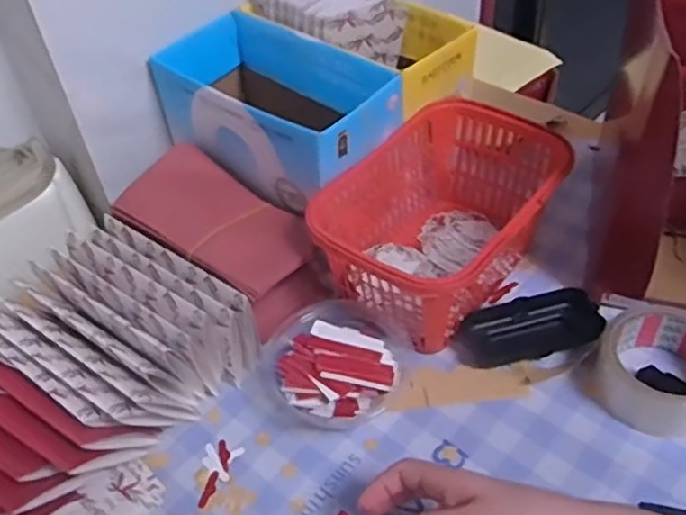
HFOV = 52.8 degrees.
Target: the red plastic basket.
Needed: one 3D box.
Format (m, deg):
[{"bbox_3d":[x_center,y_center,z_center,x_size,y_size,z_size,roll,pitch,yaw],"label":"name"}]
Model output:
[{"bbox_3d":[0.087,-0.028,0.609,0.152,0.111,0.228,32,56,32],"label":"red plastic basket"}]

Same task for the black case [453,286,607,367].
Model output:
[{"bbox_3d":[0.154,0.059,0.583,0.118,0.032,0.044,-9,45,-4],"label":"black case"}]

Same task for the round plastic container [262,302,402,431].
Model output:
[{"bbox_3d":[-0.005,0.086,0.560,0.110,0.037,0.115,-18,46,-12],"label":"round plastic container"}]

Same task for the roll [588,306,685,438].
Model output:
[{"bbox_3d":[0.243,0.086,0.530,0.092,0.042,0.092,-3,45,3],"label":"roll"}]

